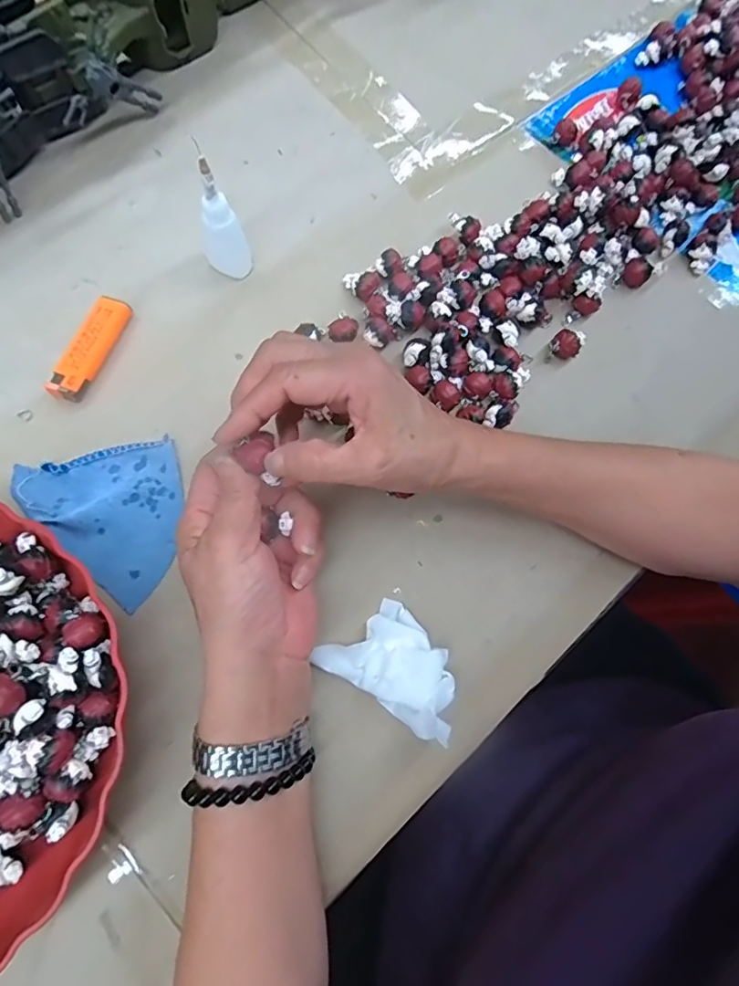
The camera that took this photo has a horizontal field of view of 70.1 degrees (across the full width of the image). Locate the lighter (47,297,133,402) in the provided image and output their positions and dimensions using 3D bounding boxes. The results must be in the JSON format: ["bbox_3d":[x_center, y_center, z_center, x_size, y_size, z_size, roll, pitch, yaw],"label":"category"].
[{"bbox_3d":[-0.195,-0.102,0.370,0.025,0.012,0.082,18,73,3],"label":"lighter"}]

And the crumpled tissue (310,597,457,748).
[{"bbox_3d":[0.019,0.099,0.311,0.086,0.023,0.055,33,75,8],"label":"crumpled tissue"}]

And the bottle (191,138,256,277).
[{"bbox_3d":[-0.104,-0.189,0.362,0.032,0.091,0.024,-15,74,-7],"label":"bottle"}]

